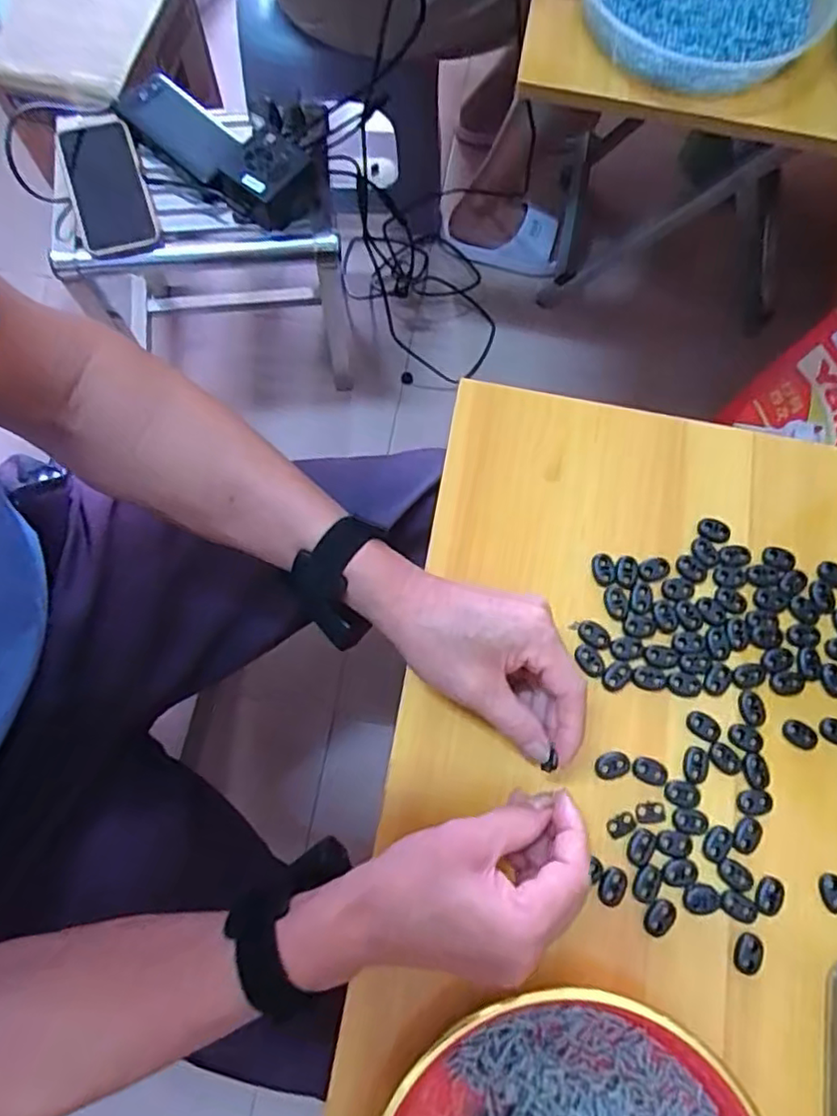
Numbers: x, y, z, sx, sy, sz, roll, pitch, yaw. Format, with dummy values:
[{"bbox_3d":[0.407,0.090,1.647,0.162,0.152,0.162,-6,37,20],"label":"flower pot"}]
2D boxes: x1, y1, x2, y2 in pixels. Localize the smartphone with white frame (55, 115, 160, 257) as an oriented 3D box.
[{"bbox_3d":[-0.323,-0.387,0.659,0.075,0.017,0.139,-17,93,-19],"label":"smartphone with white frame"}]

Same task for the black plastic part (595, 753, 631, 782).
[{"bbox_3d":[0.124,0.133,0.405,0.023,0.004,0.016,-13,76,-5],"label":"black plastic part"}]

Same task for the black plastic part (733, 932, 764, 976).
[{"bbox_3d":[0.198,0.238,0.381,0.014,0.004,0.022,17,76,3],"label":"black plastic part"}]

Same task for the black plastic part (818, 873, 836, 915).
[{"bbox_3d":[0.256,0.207,0.389,0.016,0.005,0.023,-16,77,-6],"label":"black plastic part"}]

